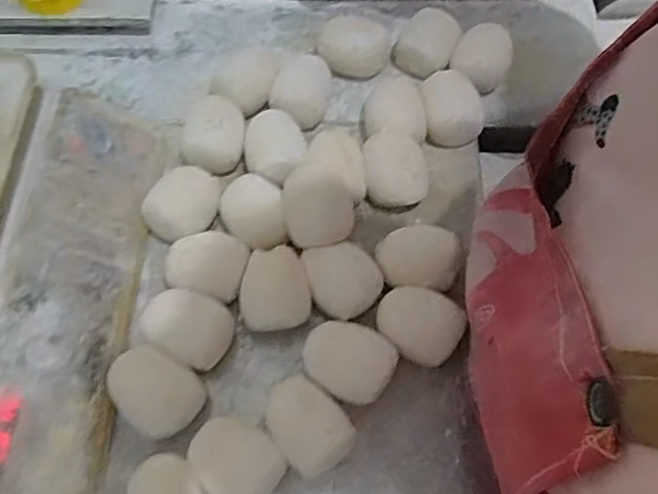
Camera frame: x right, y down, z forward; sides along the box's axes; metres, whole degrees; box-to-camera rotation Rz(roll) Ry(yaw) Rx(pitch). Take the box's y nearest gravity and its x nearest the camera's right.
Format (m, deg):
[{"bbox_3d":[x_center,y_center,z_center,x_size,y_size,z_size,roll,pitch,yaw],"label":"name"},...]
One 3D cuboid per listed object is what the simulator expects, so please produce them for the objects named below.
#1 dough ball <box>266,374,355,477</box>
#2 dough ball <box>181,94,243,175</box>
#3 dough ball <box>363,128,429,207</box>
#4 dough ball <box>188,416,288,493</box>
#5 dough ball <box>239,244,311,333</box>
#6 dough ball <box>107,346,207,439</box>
[{"bbox_3d":[-0.015,0.126,0.421,0.050,0.029,0.061,-35,71,-16],"label":"dough ball"},{"bbox_3d":[-0.099,-0.096,0.512,0.052,0.044,0.062,-6,66,-4],"label":"dough ball"},{"bbox_3d":[0.055,-0.063,0.503,0.052,0.037,0.063,-1,66,-2],"label":"dough ball"},{"bbox_3d":[-0.063,0.146,0.407,0.051,0.034,0.058,-37,72,-17],"label":"dough ball"},{"bbox_3d":[-0.041,0.036,0.458,0.050,0.042,0.059,-6,66,-5],"label":"dough ball"},{"bbox_3d":[-0.125,0.105,0.428,0.065,0.034,0.049,33,69,12],"label":"dough ball"}]

